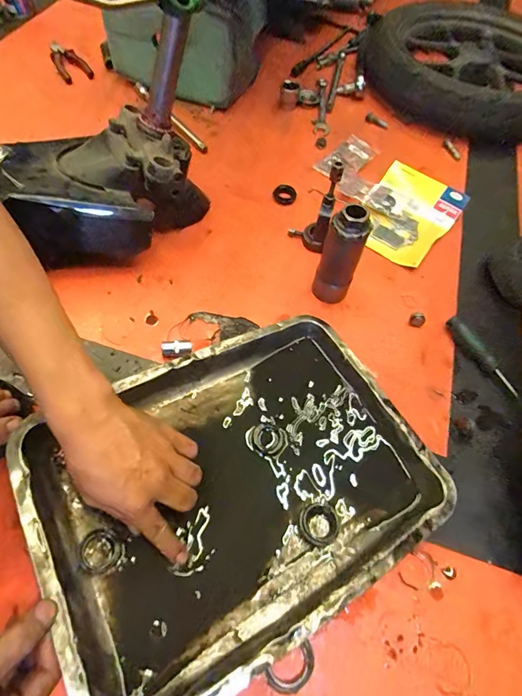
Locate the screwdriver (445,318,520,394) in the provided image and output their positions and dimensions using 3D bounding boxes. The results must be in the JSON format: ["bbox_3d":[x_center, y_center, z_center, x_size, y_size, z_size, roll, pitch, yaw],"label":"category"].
[{"bbox_3d":[0.304,0.010,0.522,0.029,0.018,0.123,-18,63,-13],"label":"screwdriver"}]

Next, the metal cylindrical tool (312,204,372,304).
[{"bbox_3d":[0.107,-0.123,0.515,0.051,0.148,0.042,20,61,8],"label":"metal cylindrical tool"}]

